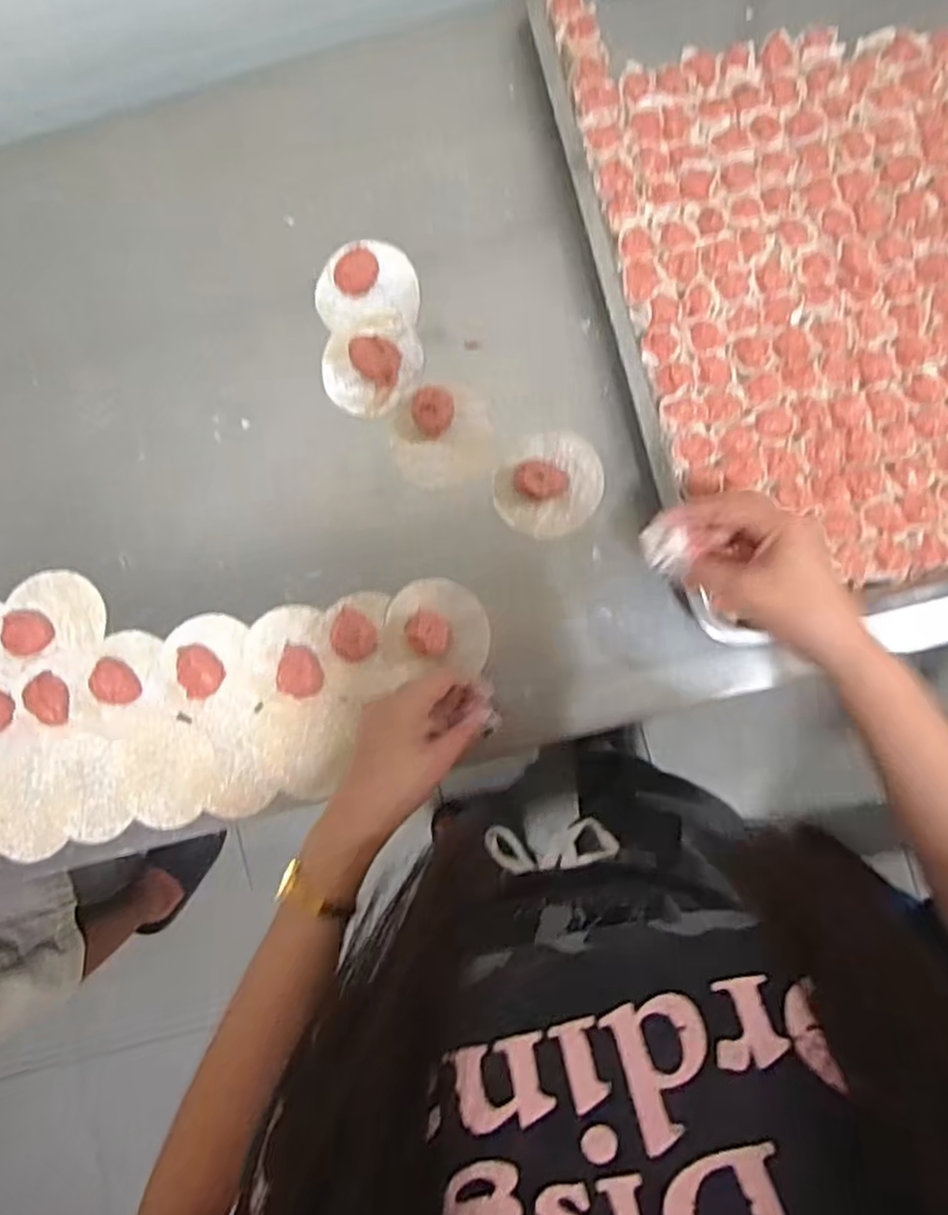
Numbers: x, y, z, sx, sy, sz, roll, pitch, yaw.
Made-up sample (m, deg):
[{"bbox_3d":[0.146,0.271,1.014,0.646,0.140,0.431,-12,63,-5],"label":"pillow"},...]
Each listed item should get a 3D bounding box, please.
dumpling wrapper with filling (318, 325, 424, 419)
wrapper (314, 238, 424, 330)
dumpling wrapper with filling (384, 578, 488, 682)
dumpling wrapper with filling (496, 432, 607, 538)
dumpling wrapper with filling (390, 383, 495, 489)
[{"bbox_3d":[-0.083,-0.191,0.565,0.080,0.019,0.072,-1,86,2],"label":"dumpling wrapper with filling"},{"bbox_3d":[-0.087,-0.263,0.576,0.083,0.009,0.071,-2,86,2],"label":"wrapper"},{"bbox_3d":[-0.030,0.015,0.550,0.081,0.024,0.074,-6,86,2],"label":"dumpling wrapper with filling"},{"bbox_3d":[0.060,-0.097,0.552,0.079,0.023,0.083,0,86,2],"label":"dumpling wrapper with filling"},{"bbox_3d":[-0.026,-0.139,0.559,0.080,0.023,0.079,-8,86,2],"label":"dumpling wrapper with filling"}]

